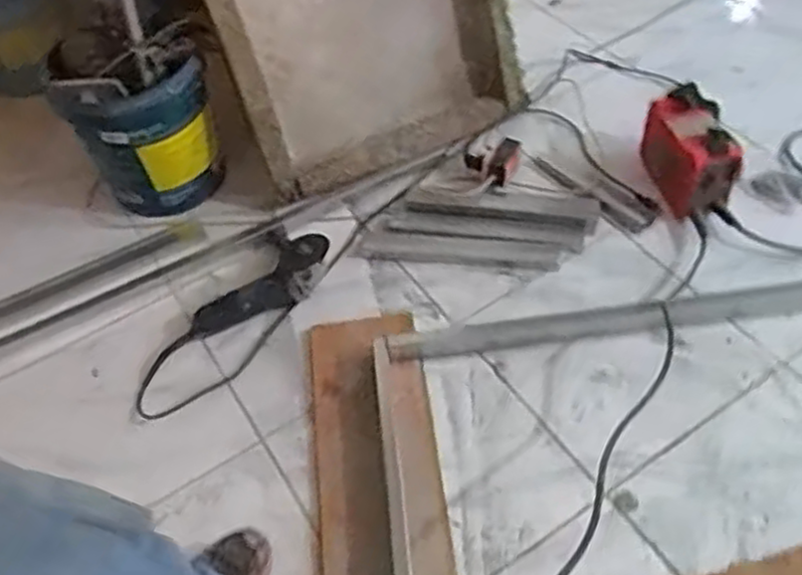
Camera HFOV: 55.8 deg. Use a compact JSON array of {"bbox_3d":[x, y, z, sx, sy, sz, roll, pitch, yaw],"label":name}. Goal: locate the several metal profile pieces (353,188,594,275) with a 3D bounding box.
[{"bbox_3d":[0.164,-0.136,1.630,0.488,0.033,0.216,5,52,8],"label":"several metal profile pieces"}]

